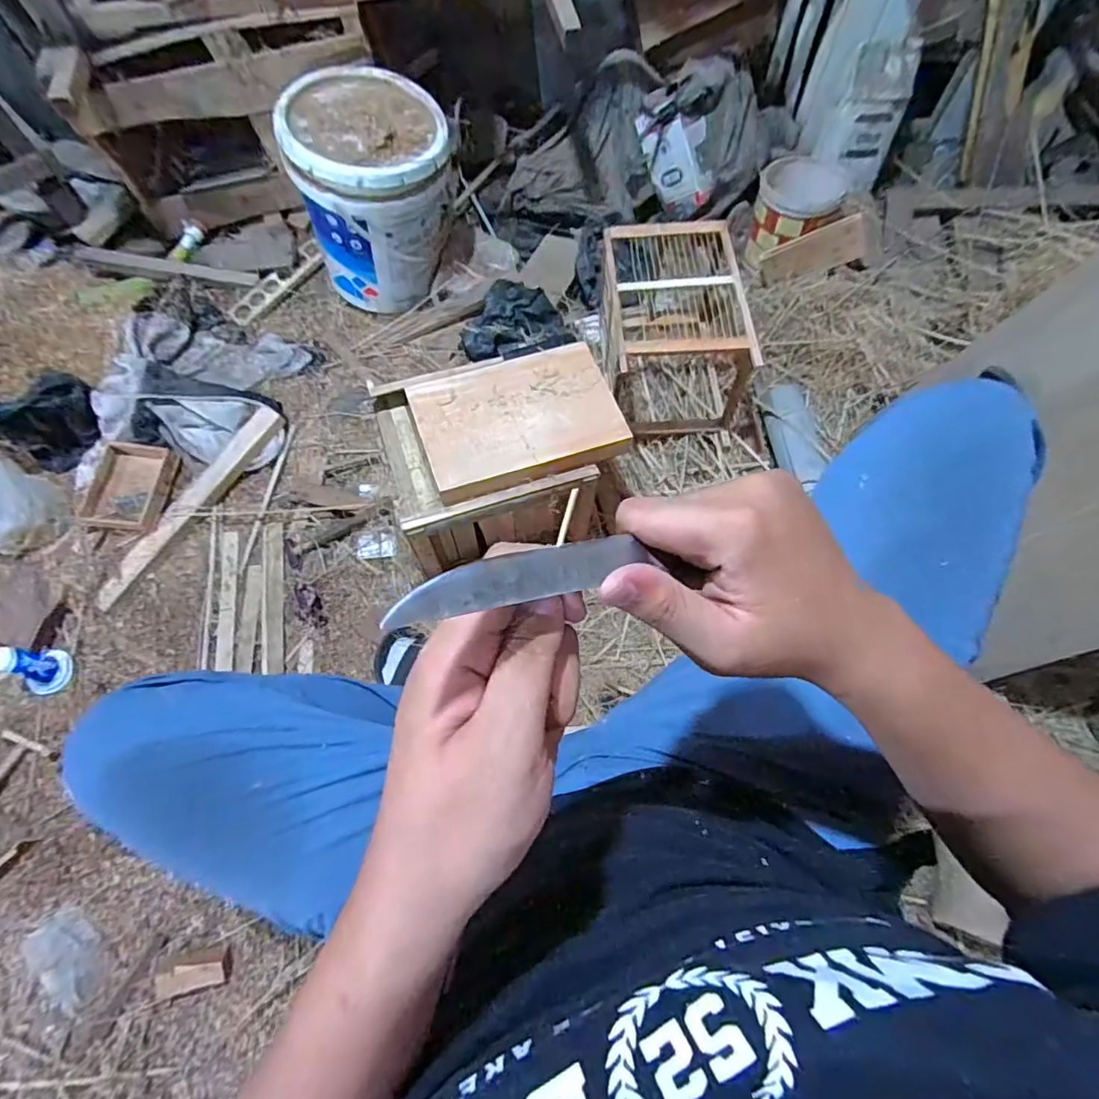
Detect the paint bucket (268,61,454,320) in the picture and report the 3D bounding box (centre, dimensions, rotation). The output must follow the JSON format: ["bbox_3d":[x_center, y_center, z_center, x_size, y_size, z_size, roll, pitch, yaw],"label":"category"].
[{"bbox_3d":[-0.339,-0.704,1.124,0.285,0.318,0.278,-20,65,-8],"label":"paint bucket"}]

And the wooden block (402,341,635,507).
[{"bbox_3d":[-0.048,-0.195,0.825,0.285,0.039,0.199,-17,65,-6],"label":"wooden block"}]

